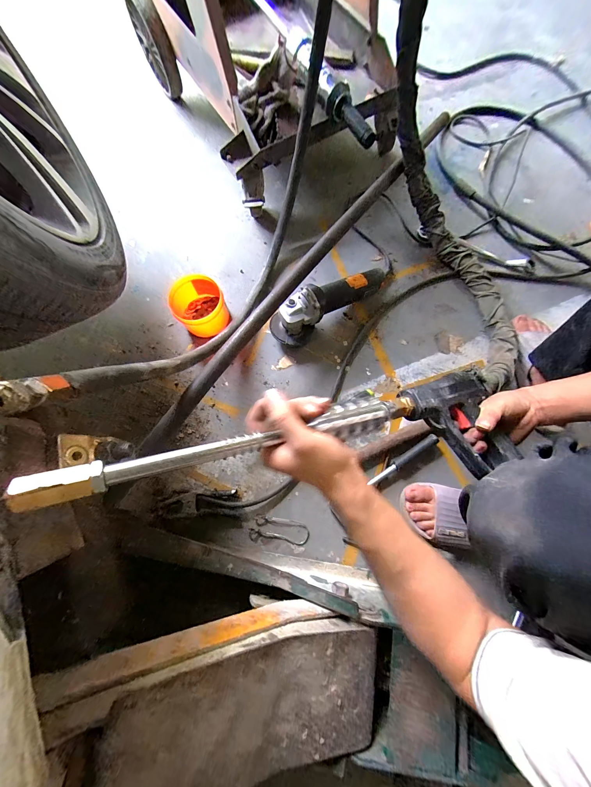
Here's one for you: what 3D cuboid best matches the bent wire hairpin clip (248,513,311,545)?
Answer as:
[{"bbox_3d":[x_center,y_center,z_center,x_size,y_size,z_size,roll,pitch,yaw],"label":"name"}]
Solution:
[{"bbox_3d":[-0.031,0.271,0.527,0.114,0.008,0.048,6,77,3],"label":"bent wire hairpin clip"}]

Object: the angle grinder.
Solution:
[{"bbox_3d":[0.074,-0.209,0.595,0.279,0.101,0.077,-34,78,-7],"label":"angle grinder"}]

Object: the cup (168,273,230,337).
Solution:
[{"bbox_3d":[-0.216,-0.197,0.602,0.104,0.087,0.111,0,77,1],"label":"cup"}]

